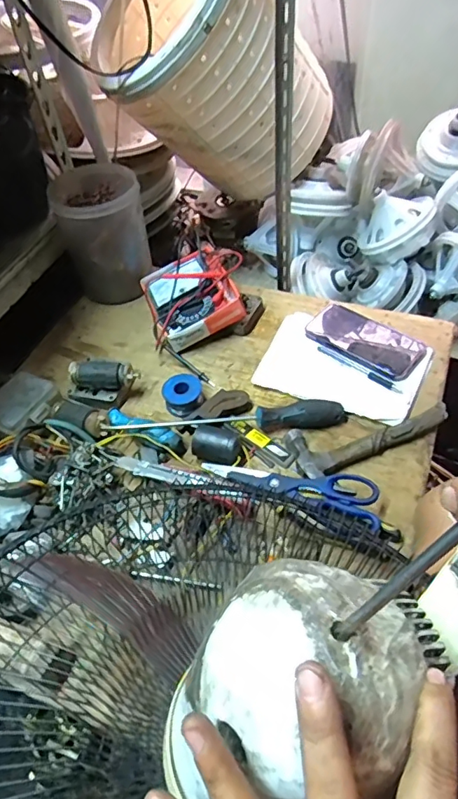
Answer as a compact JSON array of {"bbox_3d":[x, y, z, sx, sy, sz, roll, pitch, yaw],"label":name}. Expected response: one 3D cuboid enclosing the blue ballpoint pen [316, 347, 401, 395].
[{"bbox_3d":[0.181,-0.041,0.716,0.136,0.013,0.011,35,62,29],"label":"blue ballpoint pen"}]

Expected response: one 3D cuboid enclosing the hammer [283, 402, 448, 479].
[{"bbox_3d":[0.177,0.039,0.651,0.205,0.022,0.071,-22,52,-13],"label":"hammer"}]

